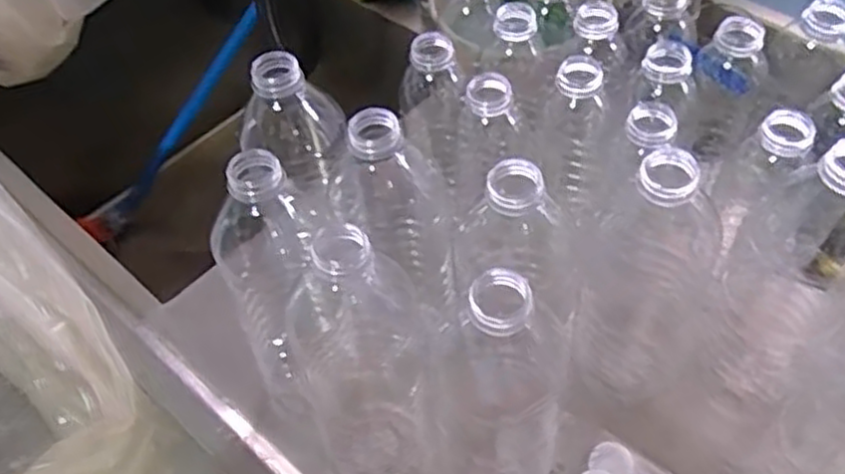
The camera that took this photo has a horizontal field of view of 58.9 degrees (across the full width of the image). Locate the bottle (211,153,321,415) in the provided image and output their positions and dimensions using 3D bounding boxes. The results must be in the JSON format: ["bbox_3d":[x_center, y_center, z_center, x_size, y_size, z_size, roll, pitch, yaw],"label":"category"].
[{"bbox_3d":[-0.098,0.038,0.520,0.065,0.244,0.059,-18,53,-10],"label":"bottle"}]

